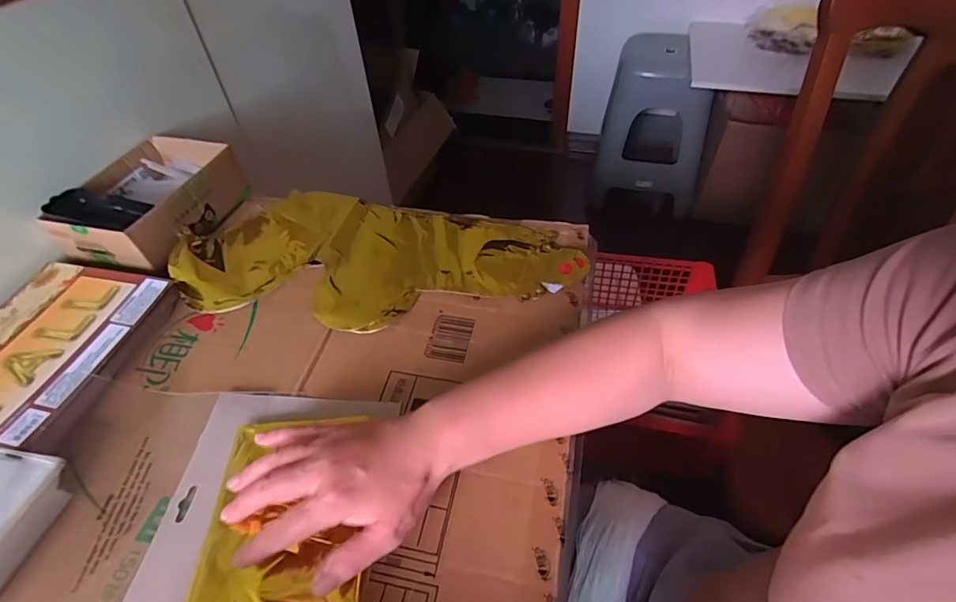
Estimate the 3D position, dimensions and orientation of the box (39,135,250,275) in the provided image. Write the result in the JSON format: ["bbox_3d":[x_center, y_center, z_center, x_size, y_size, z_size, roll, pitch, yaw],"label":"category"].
[{"bbox_3d":[-0.389,-0.122,0.582,0.136,0.066,0.185,9,49,11],"label":"box"}]

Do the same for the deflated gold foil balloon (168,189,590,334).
[{"bbox_3d":[-0.111,-0.050,0.539,0.432,0.014,0.195,8,49,10],"label":"deflated gold foil balloon"}]

